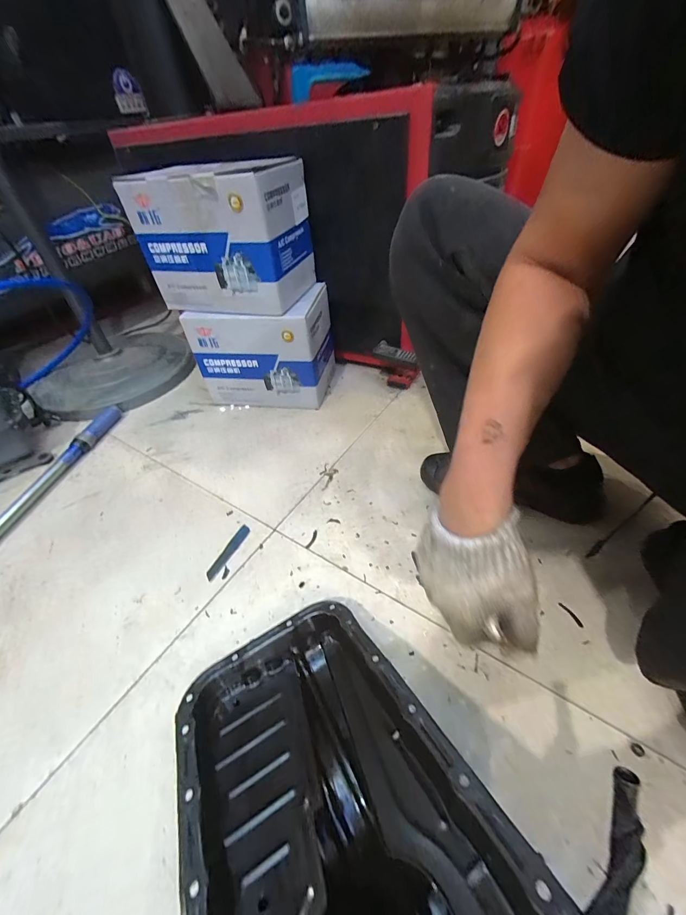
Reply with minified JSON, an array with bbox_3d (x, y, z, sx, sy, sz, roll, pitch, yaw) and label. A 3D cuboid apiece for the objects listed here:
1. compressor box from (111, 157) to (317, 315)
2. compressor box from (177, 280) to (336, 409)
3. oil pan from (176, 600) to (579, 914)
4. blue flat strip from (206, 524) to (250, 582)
[{"bbox_3d":[-0.222,-0.428,0.670,0.265,0.209,0.197,11,46,18],"label":"compressor box"},{"bbox_3d":[-0.172,-0.257,0.808,0.278,0.218,0.190,7,46,14],"label":"compressor box"},{"bbox_3d":[0.002,0.315,0.272,0.202,0.125,0.372,-24,22,-20],"label":"oil pan"},{"bbox_3d":[-0.182,0.149,0.549,0.021,0.004,0.098,17,49,22],"label":"blue flat strip"}]

